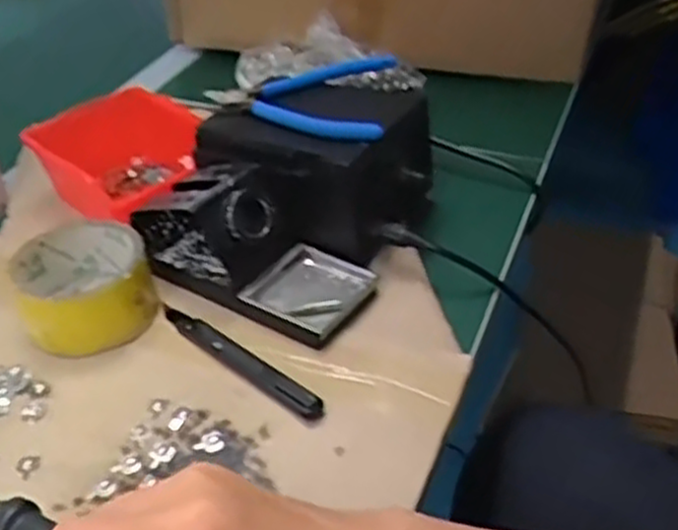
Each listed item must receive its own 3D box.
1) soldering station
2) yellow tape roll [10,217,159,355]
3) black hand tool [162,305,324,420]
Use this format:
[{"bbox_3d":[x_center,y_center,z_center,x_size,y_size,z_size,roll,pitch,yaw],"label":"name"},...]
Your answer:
[{"bbox_3d":[-0.025,-0.059,0.561,0.161,0.088,0.196,22,45,28],"label":"soldering station"},{"bbox_3d":[-0.167,0.015,0.517,0.083,0.045,0.091,-2,38,2],"label":"yellow tape roll"},{"bbox_3d":[-0.063,0.056,0.483,0.138,0.010,0.016,28,48,34],"label":"black hand tool"}]

